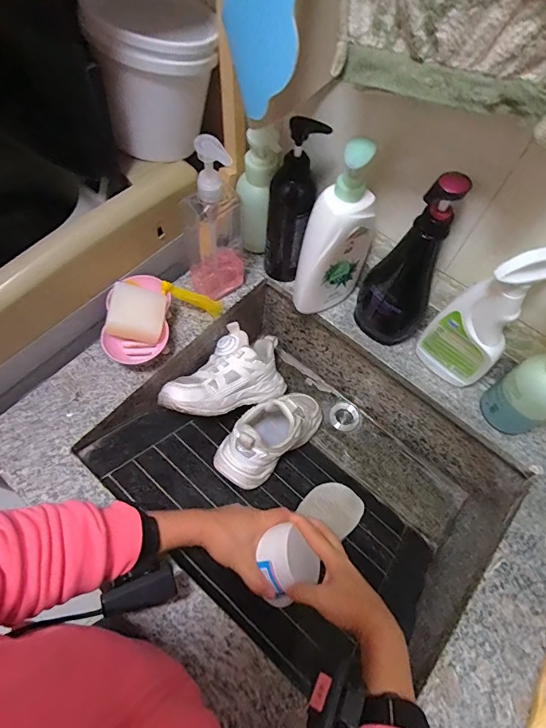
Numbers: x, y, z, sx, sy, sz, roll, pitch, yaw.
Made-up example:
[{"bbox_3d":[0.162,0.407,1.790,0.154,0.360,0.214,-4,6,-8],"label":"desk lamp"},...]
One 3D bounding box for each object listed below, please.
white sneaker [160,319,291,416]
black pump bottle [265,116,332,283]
[{"bbox_3d":[-0.081,0.008,0.690,0.234,0.080,0.142,-7,84,-43],"label":"white sneaker"},{"bbox_3d":[0.023,-0.209,0.576,0.063,0.244,0.066,17,62,5],"label":"black pump bottle"}]

